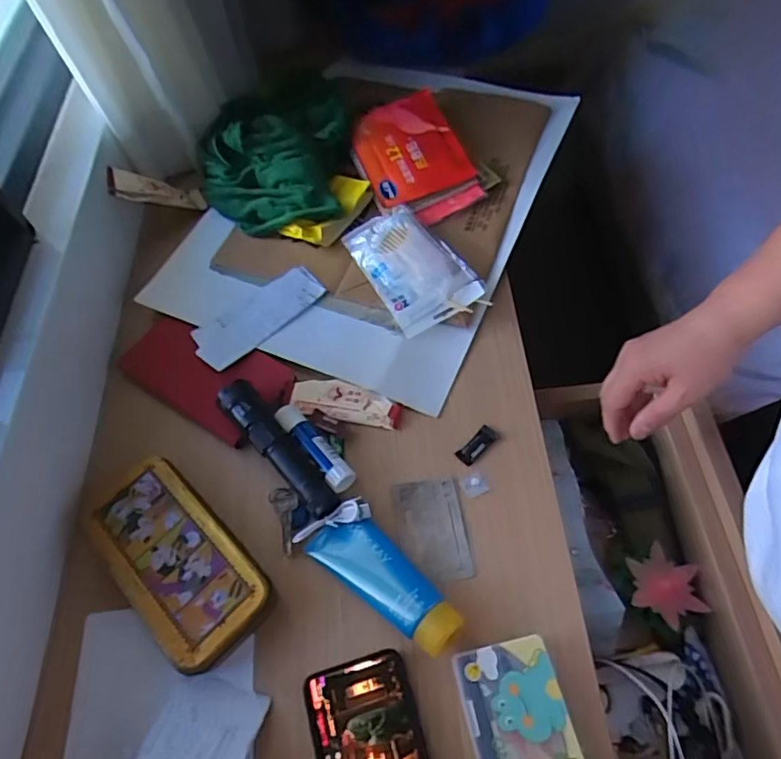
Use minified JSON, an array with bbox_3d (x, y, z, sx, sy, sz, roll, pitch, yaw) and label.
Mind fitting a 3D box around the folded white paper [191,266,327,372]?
[{"bbox_3d":[-0.142,-0.072,0.603,0.146,0.012,0.061,-36,62,-14],"label":"folded white paper"}]

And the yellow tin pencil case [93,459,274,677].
[{"bbox_3d":[-0.184,0.152,0.475,0.179,0.024,0.089,41,73,20],"label":"yellow tin pencil case"}]

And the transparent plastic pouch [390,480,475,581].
[{"bbox_3d":[0.036,0.131,0.488,0.058,0.004,0.089,-12,59,0],"label":"transparent plastic pouch"}]

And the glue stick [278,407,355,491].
[{"bbox_3d":[-0.072,0.063,0.524,0.022,0.018,0.103,-38,62,-15],"label":"glue stick"}]

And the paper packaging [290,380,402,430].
[{"bbox_3d":[-0.044,0.022,0.555,0.111,0.008,0.037,10,65,8],"label":"paper packaging"}]

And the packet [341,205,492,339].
[{"bbox_3d":[0.024,-0.125,0.615,0.093,0.022,0.162,-27,60,-9],"label":"packet"}]

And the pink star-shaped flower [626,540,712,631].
[{"bbox_3d":[0.256,0.190,0.516,0.069,0.012,0.063,27,66,21],"label":"pink star-shaped flower"}]

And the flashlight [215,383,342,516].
[{"bbox_3d":[-0.103,0.062,0.512,0.032,0.034,0.153,-40,68,-15],"label":"flashlight"}]

